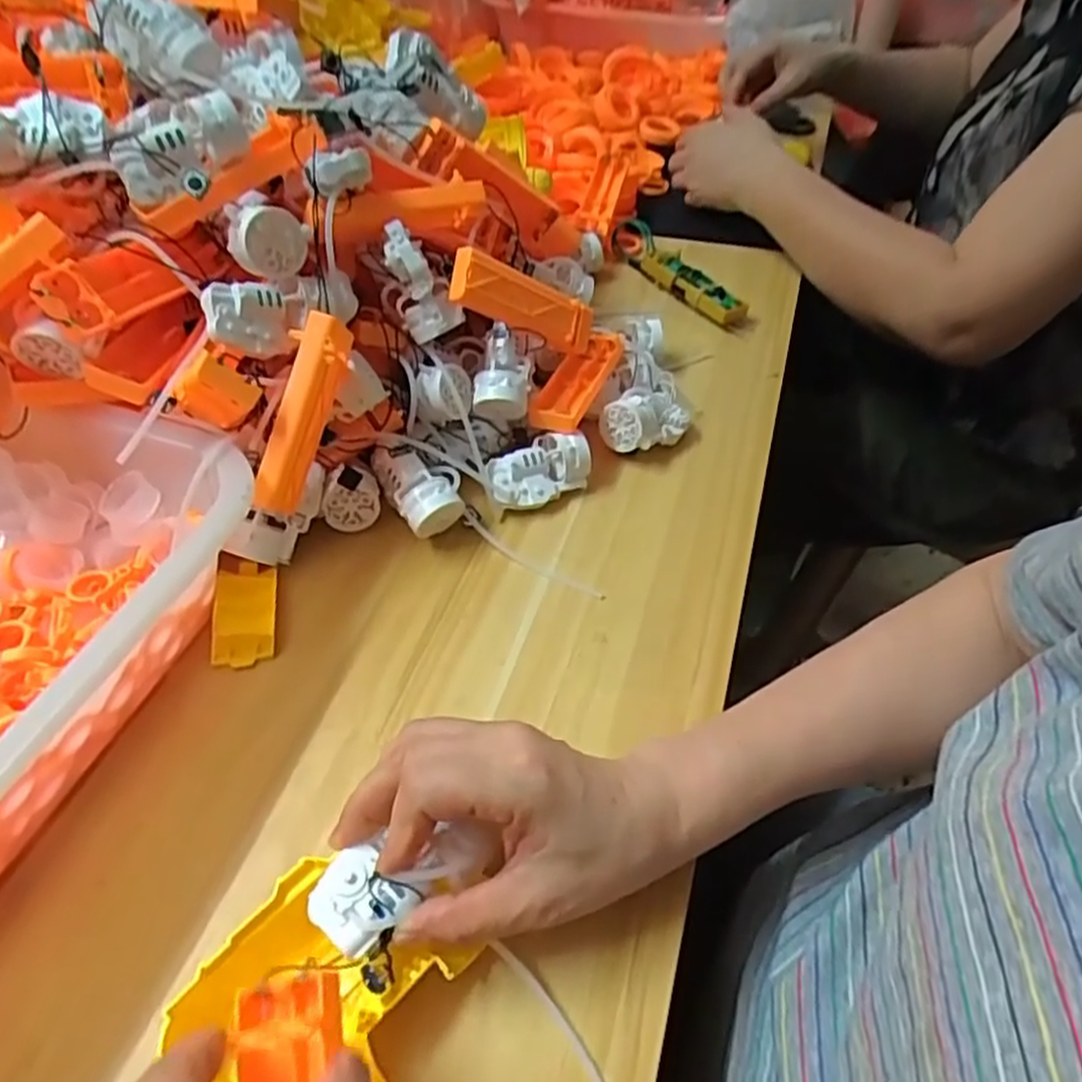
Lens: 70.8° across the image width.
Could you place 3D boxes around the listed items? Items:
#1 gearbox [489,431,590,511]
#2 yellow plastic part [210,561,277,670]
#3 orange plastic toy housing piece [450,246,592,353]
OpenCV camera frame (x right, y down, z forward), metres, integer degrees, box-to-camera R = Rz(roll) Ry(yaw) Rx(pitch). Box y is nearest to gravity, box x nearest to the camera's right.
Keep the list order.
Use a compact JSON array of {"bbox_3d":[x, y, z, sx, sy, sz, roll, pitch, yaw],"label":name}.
[{"bbox_3d":[-0.001,-0.046,0.498,0.071,0.038,0.033,-20,51,-19],"label":"gearbox"},{"bbox_3d":[-0.166,0.040,0.427,0.032,0.016,0.063,-6,47,-8],"label":"yellow plastic part"},{"bbox_3d":[-0.007,-0.151,0.488,0.111,0.030,0.021,11,35,-41],"label":"orange plastic toy housing piece"}]

